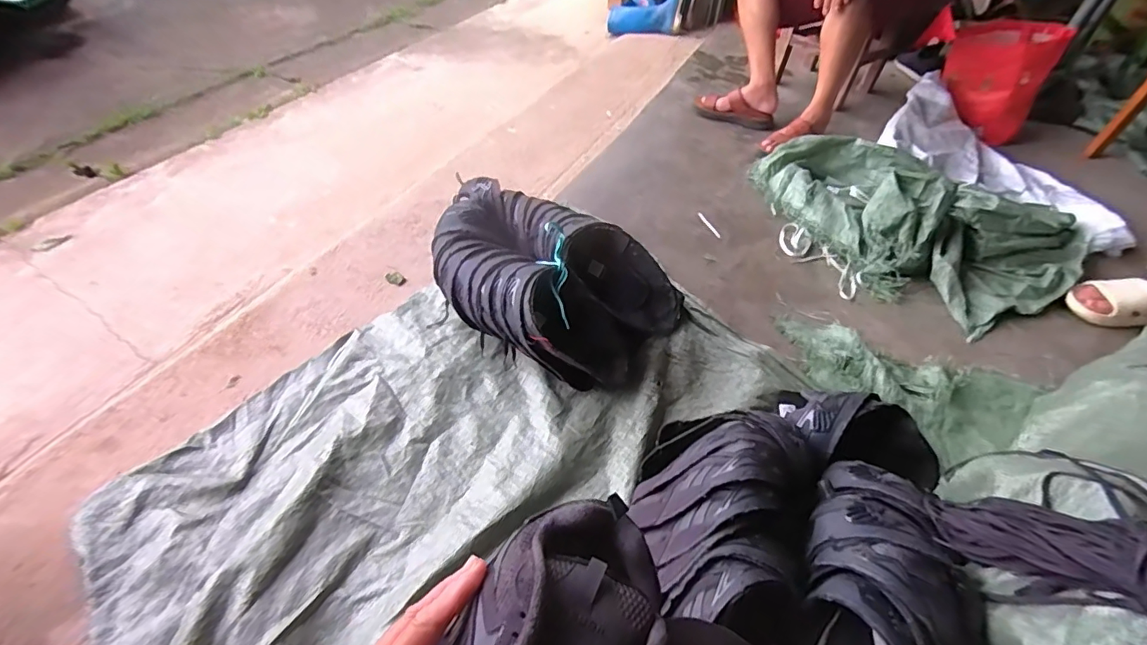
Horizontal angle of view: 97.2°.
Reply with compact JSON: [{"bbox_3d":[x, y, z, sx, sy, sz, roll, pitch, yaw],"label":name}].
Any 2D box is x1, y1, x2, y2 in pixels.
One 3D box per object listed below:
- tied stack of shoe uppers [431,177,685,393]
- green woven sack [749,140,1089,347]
[{"bbox_3d":[-0.068,-0.072,0.972,0.476,0.193,0.280,35,55,25],"label":"tied stack of shoe uppers"},{"bbox_3d":[0.921,-0.334,1.301,0.673,0.166,0.700,-20,52,-20],"label":"green woven sack"}]

